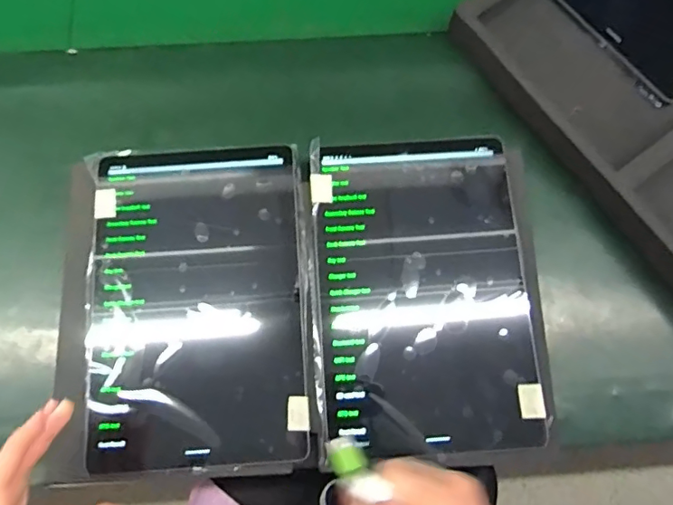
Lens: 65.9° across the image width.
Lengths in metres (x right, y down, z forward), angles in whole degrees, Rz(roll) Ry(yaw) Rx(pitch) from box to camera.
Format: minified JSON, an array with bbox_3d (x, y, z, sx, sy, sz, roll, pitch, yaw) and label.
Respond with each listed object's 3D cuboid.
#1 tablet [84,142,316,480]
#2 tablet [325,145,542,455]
[{"bbox_3d":[-0.110,0.037,0.417,0.162,0.008,0.254,-3,77,-1],"label":"tablet"},{"bbox_3d":[0.072,0.027,0.416,0.161,0.007,0.251,-1,77,-1],"label":"tablet"}]

